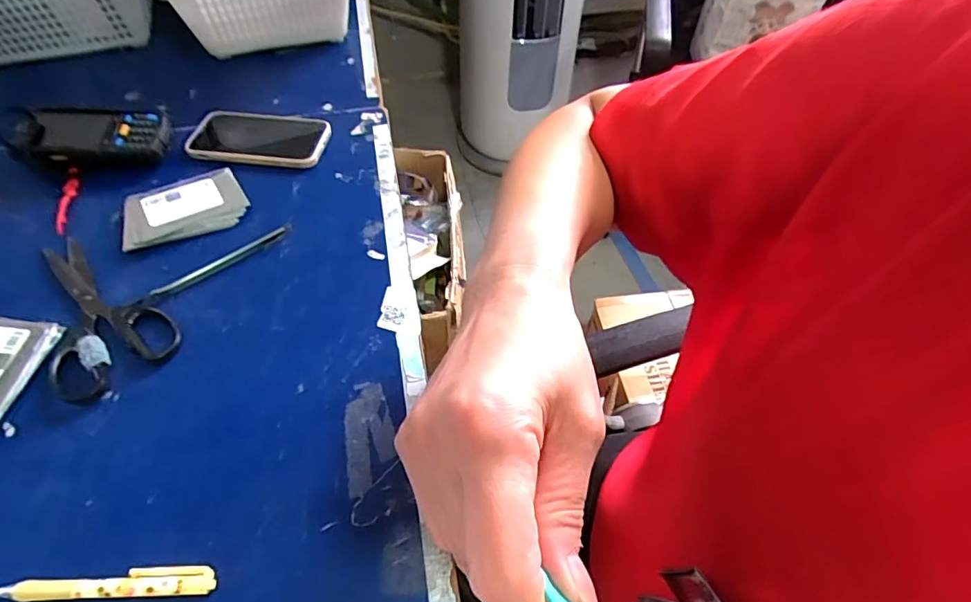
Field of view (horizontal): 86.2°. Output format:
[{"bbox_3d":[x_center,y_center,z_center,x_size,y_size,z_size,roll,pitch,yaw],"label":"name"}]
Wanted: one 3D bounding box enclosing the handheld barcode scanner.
[{"bbox_3d":[-0.428,-0.179,0.572,0.154,0.043,0.077,-3,54,-2],"label":"handheld barcode scanner"}]

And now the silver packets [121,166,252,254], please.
[{"bbox_3d":[-0.306,-0.097,0.527,0.114,0.017,0.076,-21,56,-14],"label":"silver packets"}]

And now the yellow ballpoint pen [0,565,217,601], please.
[{"bbox_3d":[-0.239,0.179,0.327,0.131,0.007,0.017,-2,54,-1],"label":"yellow ballpoint pen"}]

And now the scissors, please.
[{"bbox_3d":[-0.347,0.000,0.458,0.092,0.011,0.188,-34,60,-22],"label":"scissors"}]

